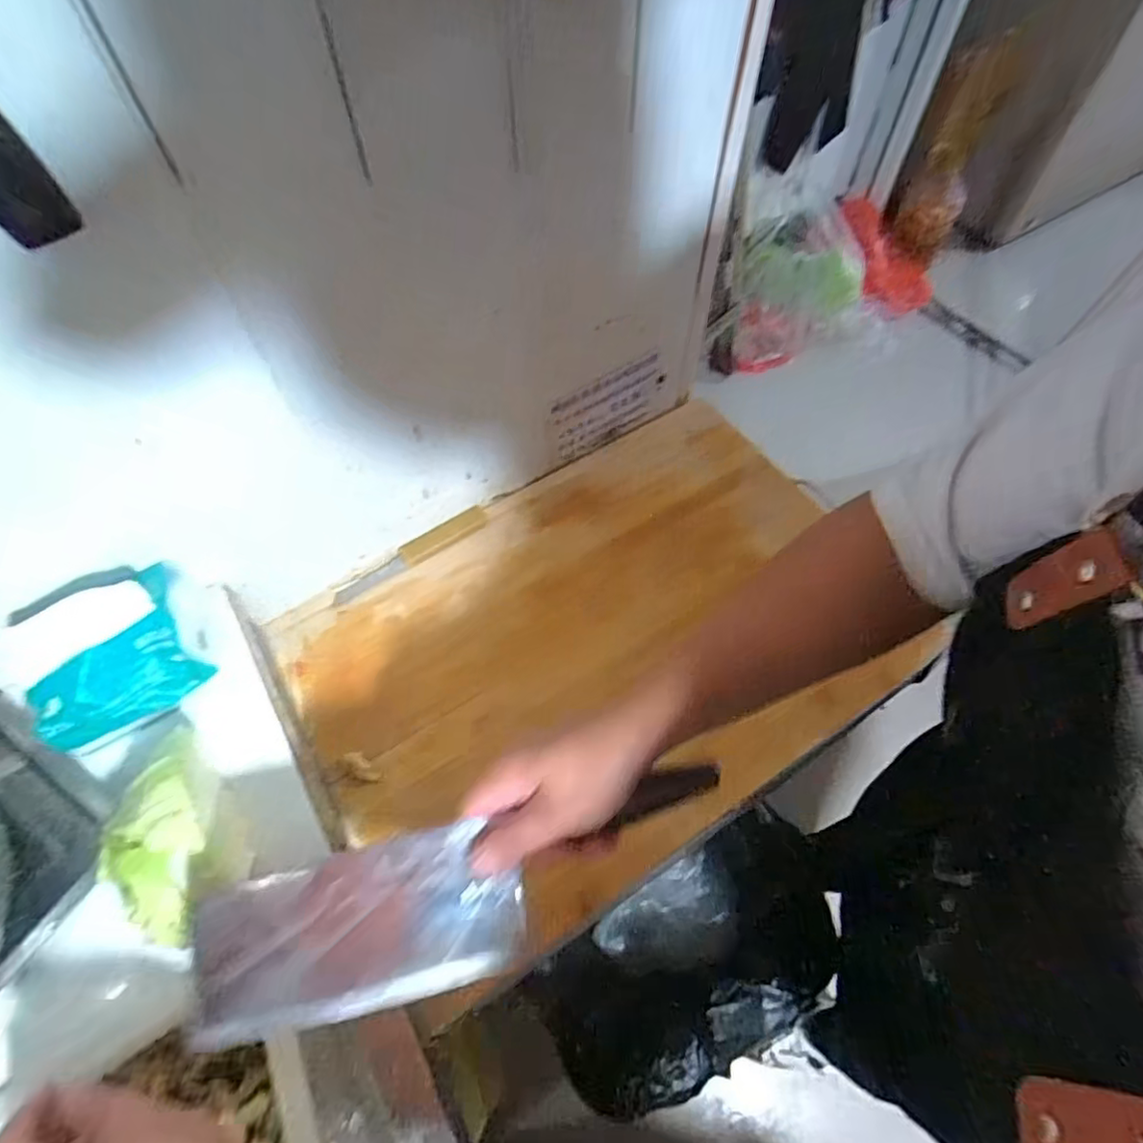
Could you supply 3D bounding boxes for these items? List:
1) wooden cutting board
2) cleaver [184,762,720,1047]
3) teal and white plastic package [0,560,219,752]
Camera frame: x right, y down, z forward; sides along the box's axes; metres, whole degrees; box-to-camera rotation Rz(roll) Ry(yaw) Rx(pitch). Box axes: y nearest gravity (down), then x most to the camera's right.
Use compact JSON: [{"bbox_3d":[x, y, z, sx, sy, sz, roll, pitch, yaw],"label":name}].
[{"bbox_3d":[0.019,0.052,0.603,0.533,0.021,0.354,-30,64,-14],"label":"wooden cutting board"},{"bbox_3d":[-0.052,0.173,0.339,0.289,0.023,0.080,-15,61,-11],"label":"cleaver"},{"bbox_3d":[-0.349,0.058,0.464,0.134,0.082,0.114,-33,64,-15],"label":"teal and white plastic package"}]

